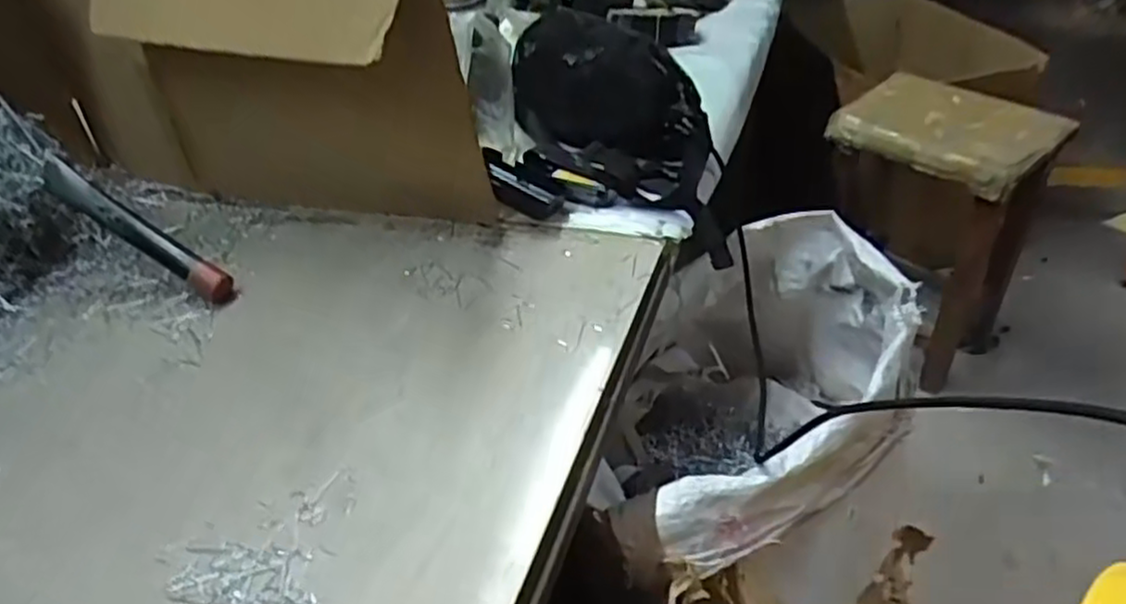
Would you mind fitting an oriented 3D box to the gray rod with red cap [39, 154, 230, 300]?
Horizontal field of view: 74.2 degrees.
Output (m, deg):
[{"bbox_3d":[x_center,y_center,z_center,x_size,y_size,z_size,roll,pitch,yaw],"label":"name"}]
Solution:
[{"bbox_3d":[-0.378,-0.064,0.656,0.206,0.023,0.023,33,48,7],"label":"gray rod with red cap"}]

